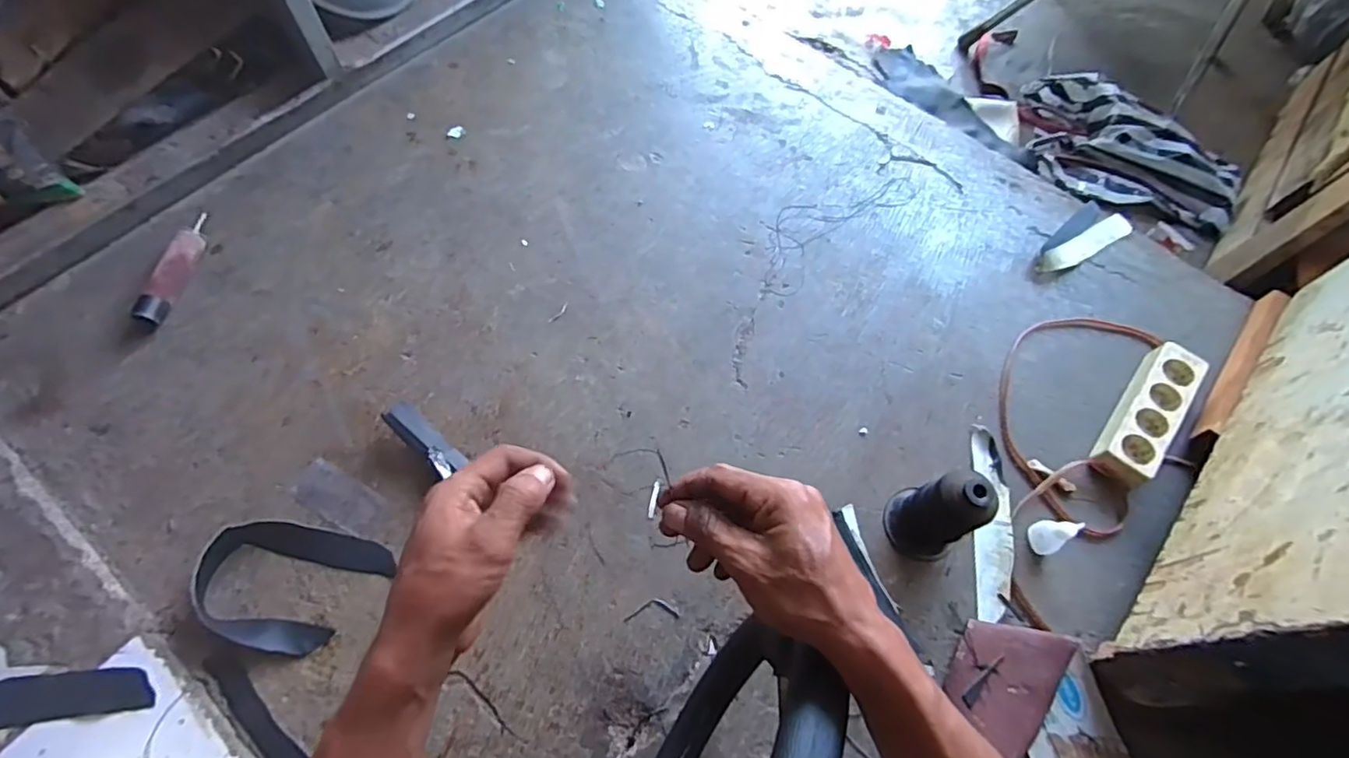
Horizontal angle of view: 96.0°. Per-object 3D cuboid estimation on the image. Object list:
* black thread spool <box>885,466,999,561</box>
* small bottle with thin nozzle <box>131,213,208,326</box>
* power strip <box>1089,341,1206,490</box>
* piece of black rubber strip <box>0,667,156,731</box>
[{"bbox_3d":[0.275,0.141,0.632,0.063,0.137,0.078,-25,68,-14],"label":"black thread spool"},{"bbox_3d":[-0.643,-0.146,0.787,0.034,0.026,0.163,11,64,3],"label":"small bottle with thin nozzle"},{"bbox_3d":[0.582,0.039,0.742,0.060,0.034,0.200,36,68,14],"label":"power strip"},{"bbox_3d":[-0.602,0.305,0.577,0.204,0.009,0.044,-7,67,-6],"label":"piece of black rubber strip"}]

